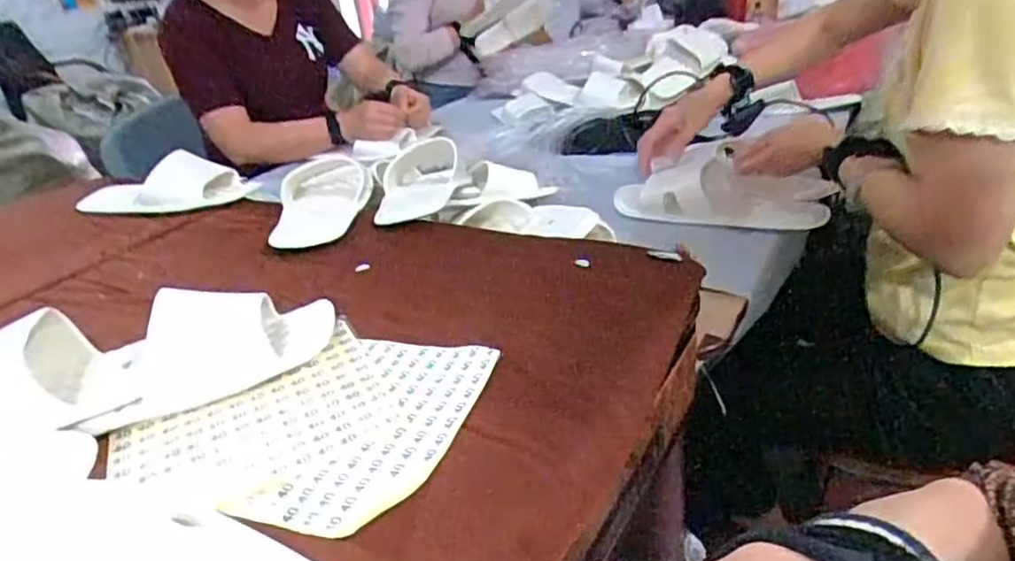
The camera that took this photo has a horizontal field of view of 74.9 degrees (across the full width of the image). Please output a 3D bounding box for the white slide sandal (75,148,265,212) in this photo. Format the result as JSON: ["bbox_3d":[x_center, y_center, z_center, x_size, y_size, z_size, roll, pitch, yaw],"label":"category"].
[{"bbox_3d":[-0.443,-0.124,0.856,0.202,0.061,0.087,-1,28,13],"label":"white slide sandal"}]

